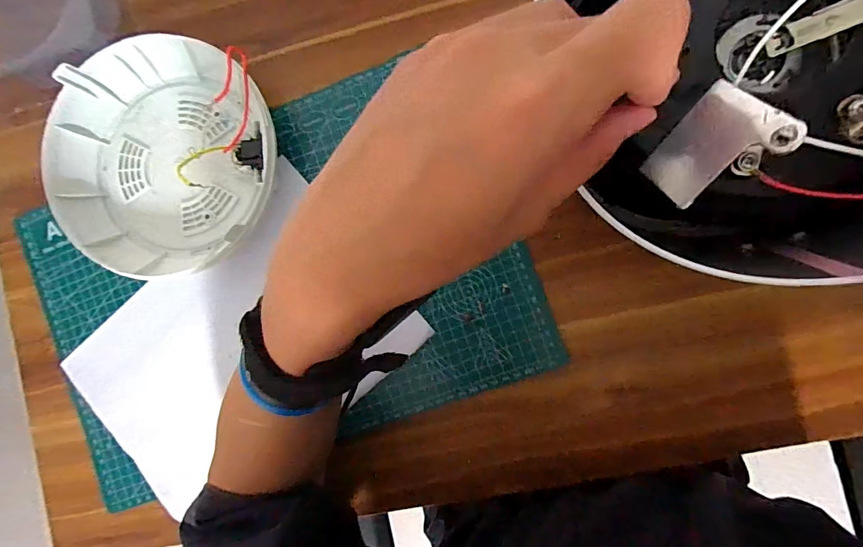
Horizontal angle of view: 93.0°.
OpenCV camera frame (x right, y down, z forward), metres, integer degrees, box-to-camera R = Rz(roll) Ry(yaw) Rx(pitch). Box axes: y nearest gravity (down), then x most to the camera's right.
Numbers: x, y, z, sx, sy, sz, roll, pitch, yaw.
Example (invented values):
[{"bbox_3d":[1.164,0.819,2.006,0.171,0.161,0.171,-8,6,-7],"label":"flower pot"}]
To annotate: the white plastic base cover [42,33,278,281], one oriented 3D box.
[{"bbox_3d":[-0.233,-0.101,0.357,0.202,0.041,0.203,44,96,2],"label":"white plastic base cover"}]

